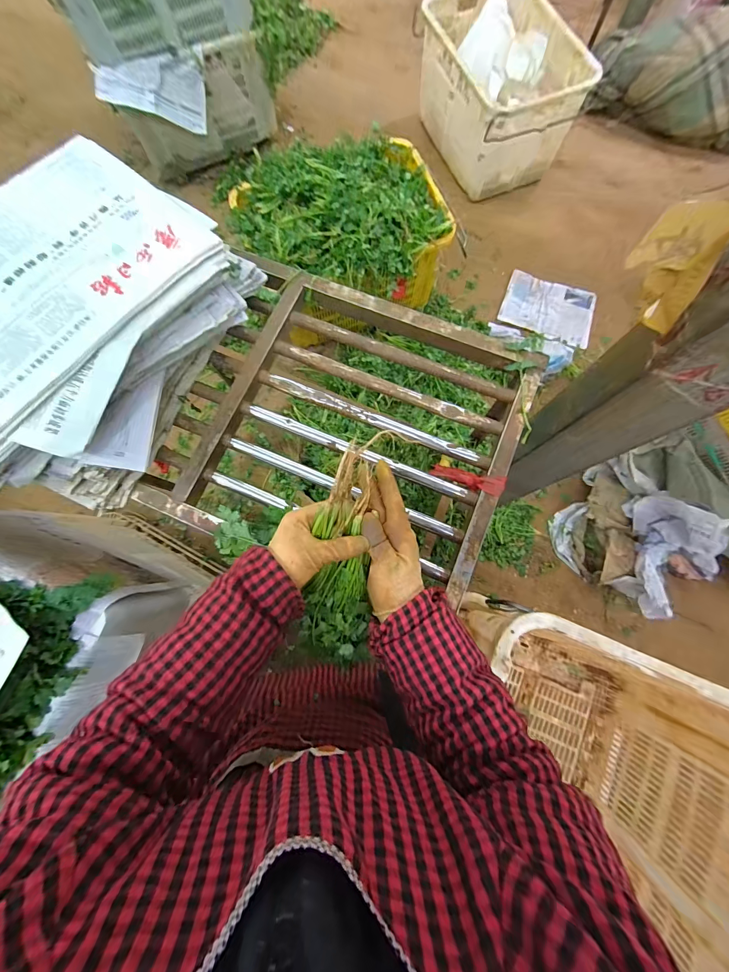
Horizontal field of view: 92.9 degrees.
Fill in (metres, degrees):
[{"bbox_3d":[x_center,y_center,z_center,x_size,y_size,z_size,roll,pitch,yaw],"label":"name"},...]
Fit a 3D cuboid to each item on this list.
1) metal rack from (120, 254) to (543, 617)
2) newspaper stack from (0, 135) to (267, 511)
[{"bbox_3d":[-0.034,-0.078,0.535,0.493,0.055,0.463,22,78,5],"label":"metal rack"},{"bbox_3d":[-0.408,-0.212,0.478,0.351,0.133,0.460,28,79,7],"label":"newspaper stack"}]

